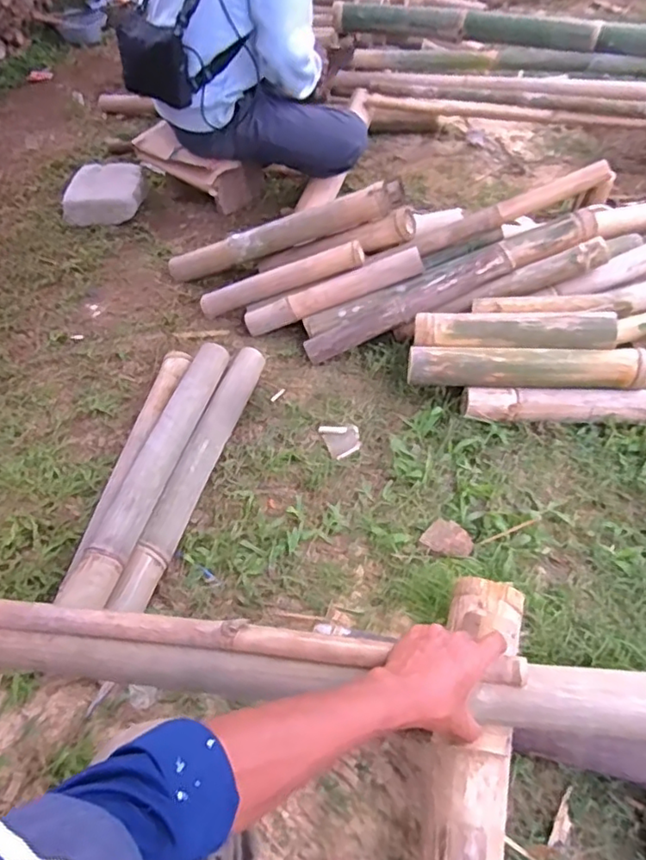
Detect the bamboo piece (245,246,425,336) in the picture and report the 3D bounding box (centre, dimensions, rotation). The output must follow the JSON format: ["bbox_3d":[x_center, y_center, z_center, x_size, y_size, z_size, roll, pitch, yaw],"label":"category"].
[{"bbox_3d":[0.018,-0.300,1.307,0.413,0.047,0.054,-18,48,14],"label":"bamboo piece"}]

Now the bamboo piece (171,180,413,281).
[{"bbox_3d":[-0.106,-0.457,1.383,0.596,0.076,0.074,-12,47,19],"label":"bamboo piece"}]

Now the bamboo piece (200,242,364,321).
[{"bbox_3d":[-0.102,-0.339,1.347,0.404,0.049,0.055,-14,46,21],"label":"bamboo piece"}]

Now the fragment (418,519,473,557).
[{"bbox_3d":[0.210,0.179,0.981,0.077,0.020,0.063,25,53,23],"label":"fragment"}]

